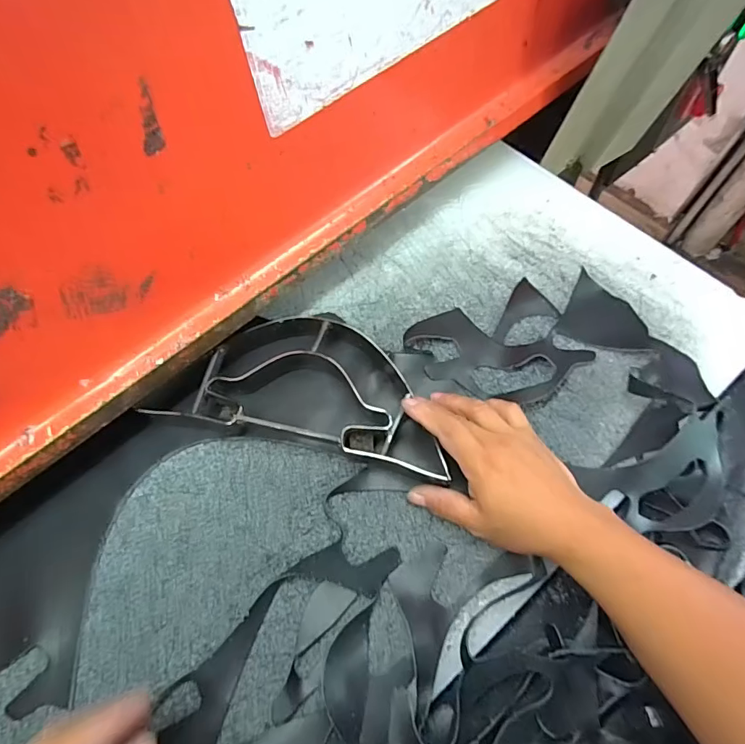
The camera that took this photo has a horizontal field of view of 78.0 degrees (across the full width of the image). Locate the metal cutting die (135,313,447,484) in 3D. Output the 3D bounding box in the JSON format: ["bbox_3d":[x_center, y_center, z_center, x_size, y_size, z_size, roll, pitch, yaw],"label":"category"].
[{"bbox_3d":[-0.054,0.013,0.414,0.255,0.048,0.114,13,66,8],"label":"metal cutting die"}]

